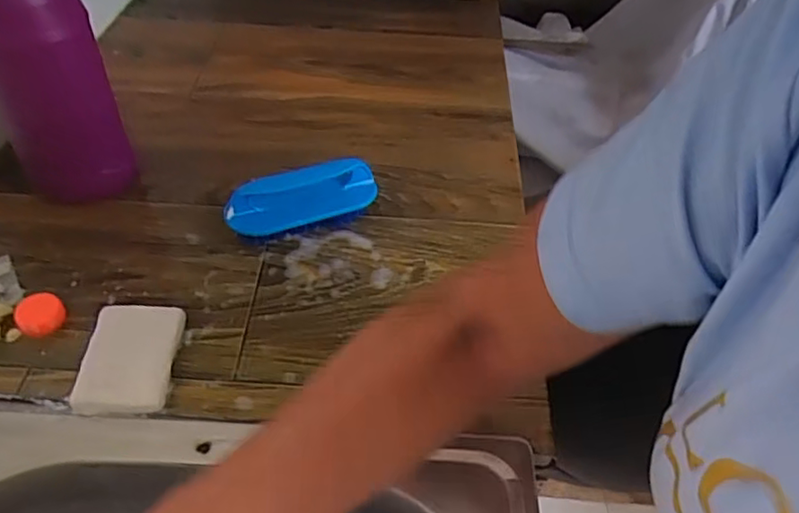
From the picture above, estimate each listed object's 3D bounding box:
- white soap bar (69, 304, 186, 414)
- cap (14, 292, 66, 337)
[{"bbox_3d":[-0.184,0.069,0.417,0.057,0.019,0.079,1,47,-4],"label":"white soap bar"},{"bbox_3d":[-0.259,0.042,0.439,0.031,0.017,0.027,-31,56,-29],"label":"cap"}]

